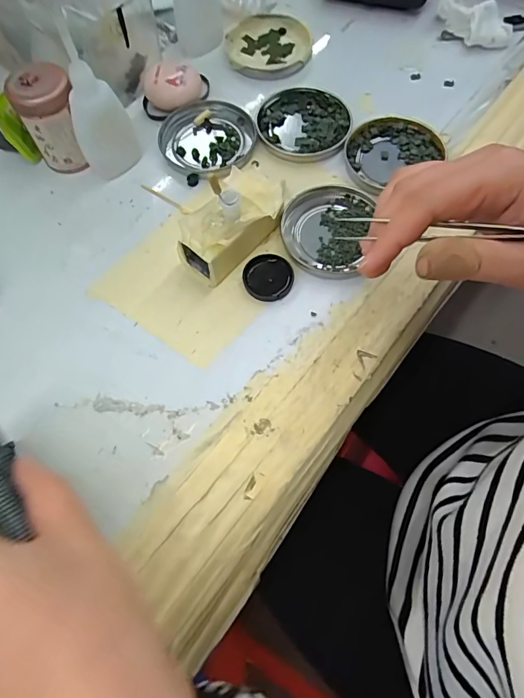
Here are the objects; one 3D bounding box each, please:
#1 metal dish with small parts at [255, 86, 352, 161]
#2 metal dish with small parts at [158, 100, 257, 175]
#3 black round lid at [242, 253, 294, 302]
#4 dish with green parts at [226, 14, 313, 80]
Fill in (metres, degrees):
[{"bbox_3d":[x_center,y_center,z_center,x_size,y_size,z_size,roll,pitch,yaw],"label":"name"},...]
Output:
[{"bbox_3d":[0.035,-0.191,0.373,0.076,0.007,0.076,-1,67,1],"label":"metal dish with small parts"},{"bbox_3d":[-0.047,-0.178,0.373,0.078,0.011,0.078,-1,67,1],"label":"metal dish with small parts"},{"bbox_3d":[0.004,-0.052,0.318,0.036,0.006,0.034,-1,67,1],"label":"black round lid"},{"bbox_3d":[0.006,-0.285,0.415,0.078,0.012,0.079,-1,67,1],"label":"dish with green parts"}]

